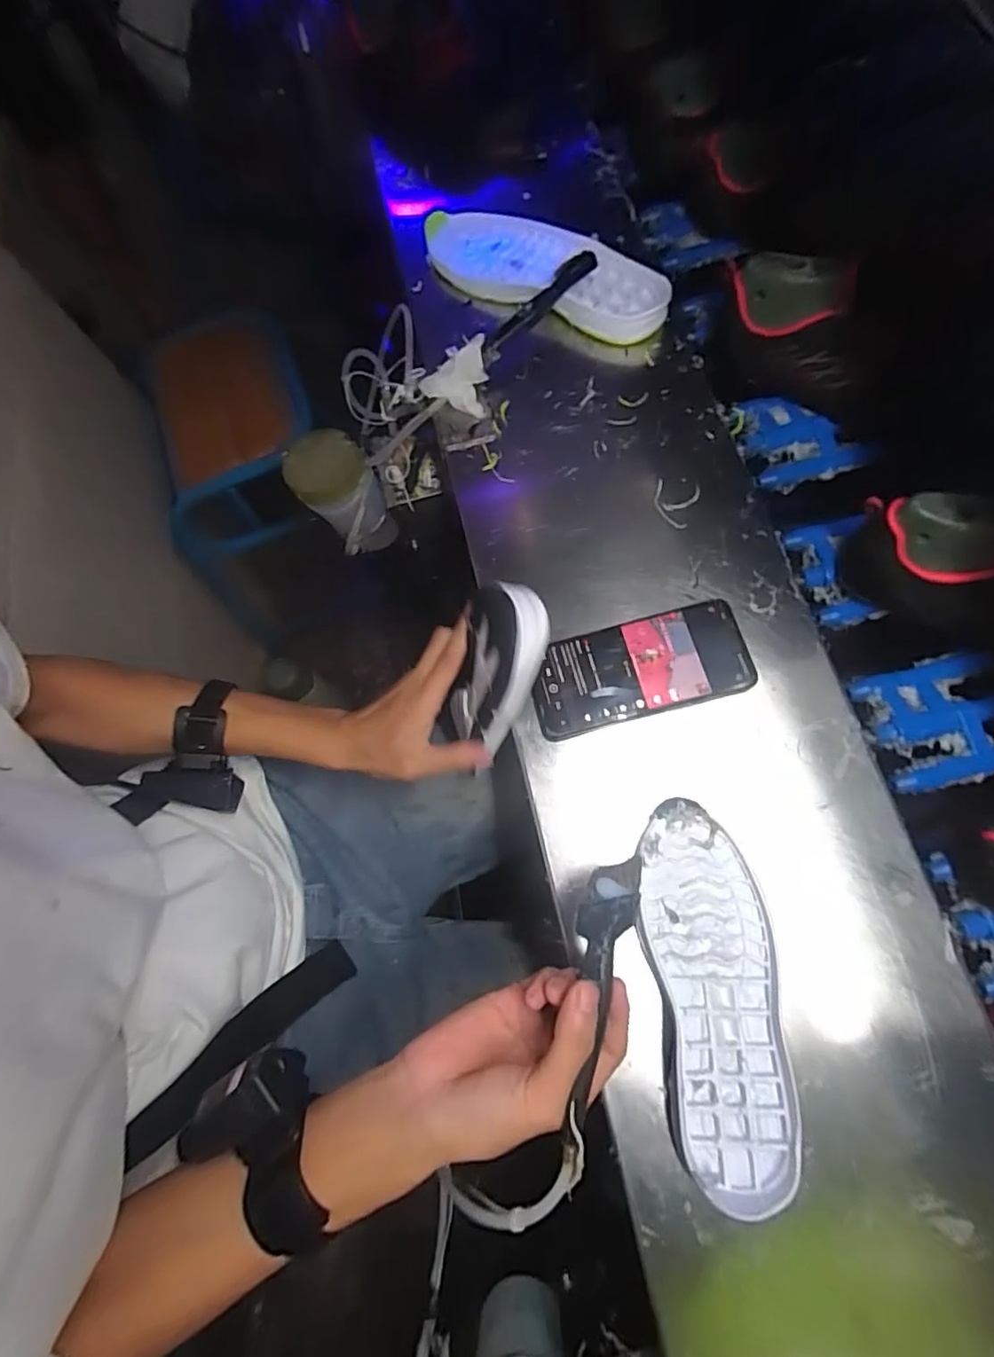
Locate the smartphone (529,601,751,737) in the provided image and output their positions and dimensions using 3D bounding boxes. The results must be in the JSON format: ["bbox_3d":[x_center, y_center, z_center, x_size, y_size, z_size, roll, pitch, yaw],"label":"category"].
[{"bbox_3d":[0.105,-0.008,0.428,0.158,0.011,0.072,-15,72,2],"label":"smartphone"}]

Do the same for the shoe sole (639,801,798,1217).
[{"bbox_3d":[0.136,0.193,0.361,0.078,0.022,0.216,-2,73,6],"label":"shoe sole"}]

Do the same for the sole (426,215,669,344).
[{"bbox_3d":[0.047,-0.396,0.552,0.248,0.029,0.091,29,79,14],"label":"sole"}]

